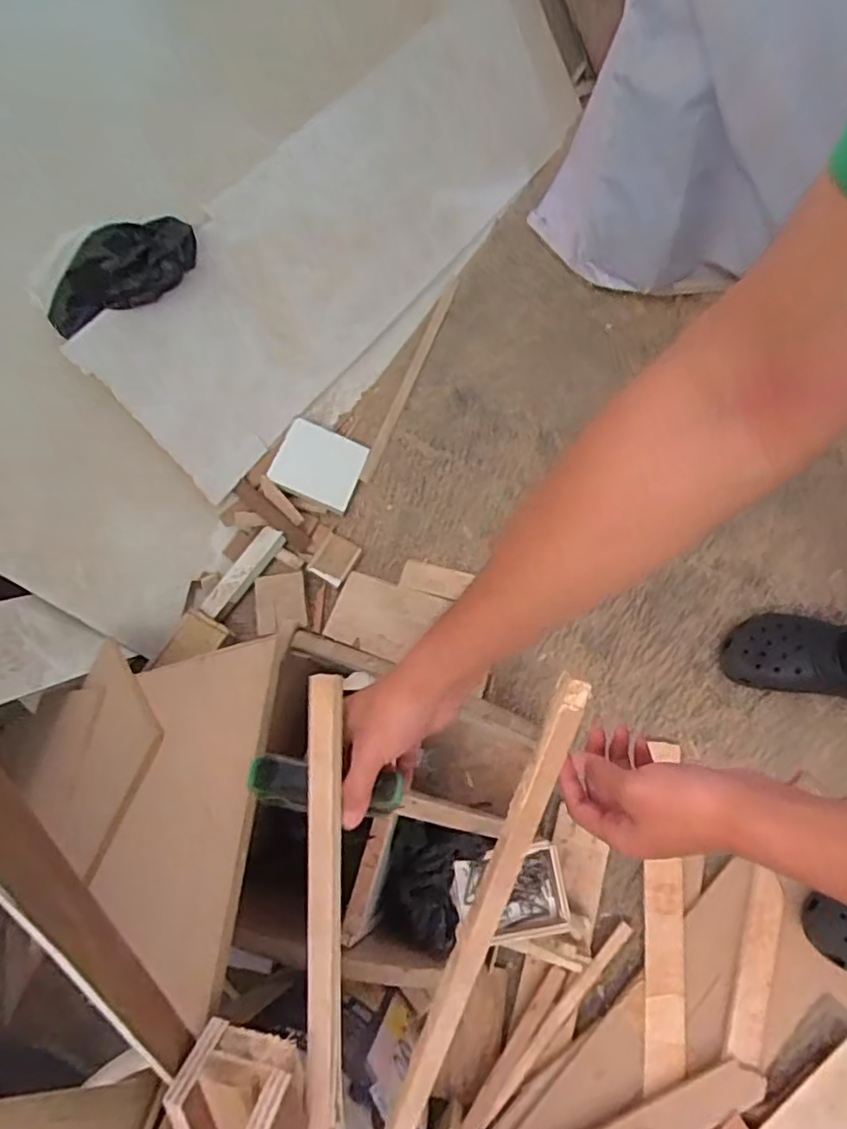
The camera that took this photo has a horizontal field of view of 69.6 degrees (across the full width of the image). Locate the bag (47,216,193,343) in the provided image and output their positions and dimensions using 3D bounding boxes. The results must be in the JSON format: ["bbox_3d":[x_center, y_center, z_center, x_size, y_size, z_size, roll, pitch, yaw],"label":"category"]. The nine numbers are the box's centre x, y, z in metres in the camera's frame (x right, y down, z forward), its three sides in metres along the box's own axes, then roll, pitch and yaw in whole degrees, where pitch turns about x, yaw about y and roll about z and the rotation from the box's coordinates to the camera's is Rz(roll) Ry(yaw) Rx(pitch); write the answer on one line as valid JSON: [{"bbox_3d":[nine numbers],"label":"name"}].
[{"bbox_3d":[-0.400,-0.390,0.806,0.225,0.068,0.098,-42,70,-10],"label":"bag"}]

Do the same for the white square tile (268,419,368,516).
[{"bbox_3d":[-0.173,-0.170,1.020,0.136,0.010,0.124,23,73,-8],"label":"white square tile"}]

